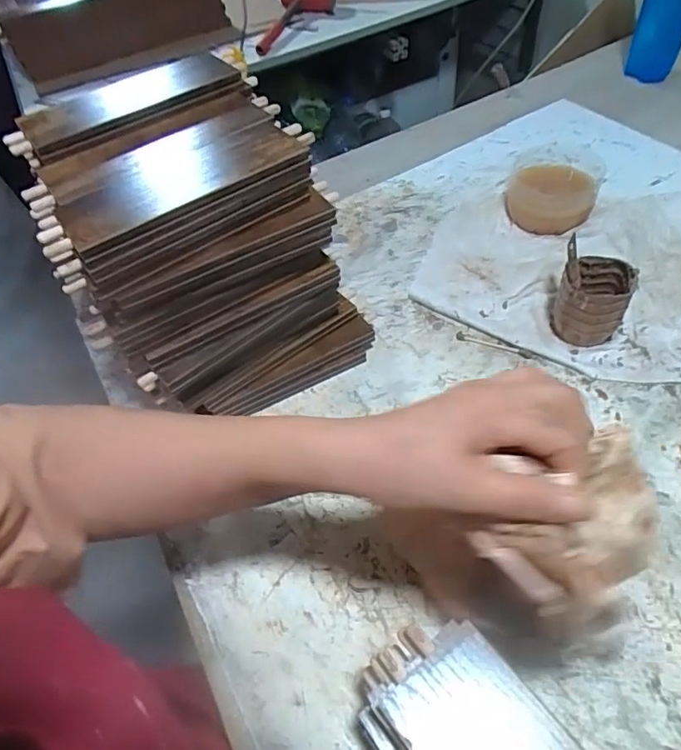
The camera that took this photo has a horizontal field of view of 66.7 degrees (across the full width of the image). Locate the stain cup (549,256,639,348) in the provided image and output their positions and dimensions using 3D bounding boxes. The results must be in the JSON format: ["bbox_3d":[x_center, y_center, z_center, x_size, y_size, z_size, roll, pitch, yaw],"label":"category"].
[{"bbox_3d":[0.254,-0.077,0.531,0.066,0.069,0.070,10,55,12],"label":"stain cup"}]

